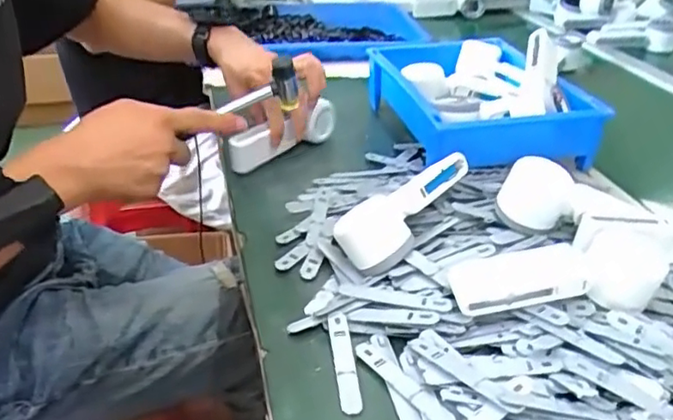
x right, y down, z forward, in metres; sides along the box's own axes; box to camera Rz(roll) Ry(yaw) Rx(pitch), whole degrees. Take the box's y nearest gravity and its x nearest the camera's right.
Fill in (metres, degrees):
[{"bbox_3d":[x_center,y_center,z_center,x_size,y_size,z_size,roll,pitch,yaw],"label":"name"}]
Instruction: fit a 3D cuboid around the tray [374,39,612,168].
[{"bbox_3d":[0.175,-0.161,0.843,0.219,0.084,0.352,-4,31,-9],"label":"tray"}]

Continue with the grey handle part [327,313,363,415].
[{"bbox_3d":[0.006,0.113,0.461,0.016,0.010,0.092,-2,31,-7],"label":"grey handle part"}]

